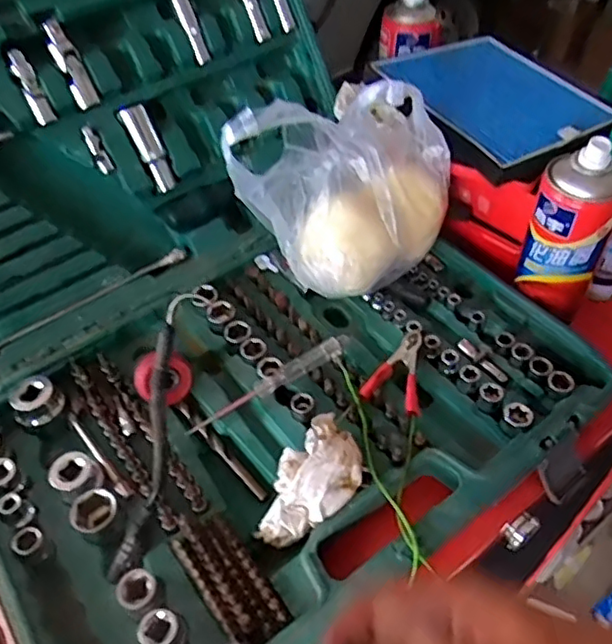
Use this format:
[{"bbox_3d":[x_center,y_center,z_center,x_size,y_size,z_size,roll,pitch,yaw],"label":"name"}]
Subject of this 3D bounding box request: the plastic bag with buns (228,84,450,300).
[{"bbox_3d":[0.035,-0.123,0.503,0.162,0.159,0.117,10,51,11],"label":"plastic bag with buns"}]

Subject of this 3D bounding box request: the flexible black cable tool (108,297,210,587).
[{"bbox_3d":[-0.101,0.077,0.414,0.018,0.203,0.043,17,13,16],"label":"flexible black cable tool"}]

